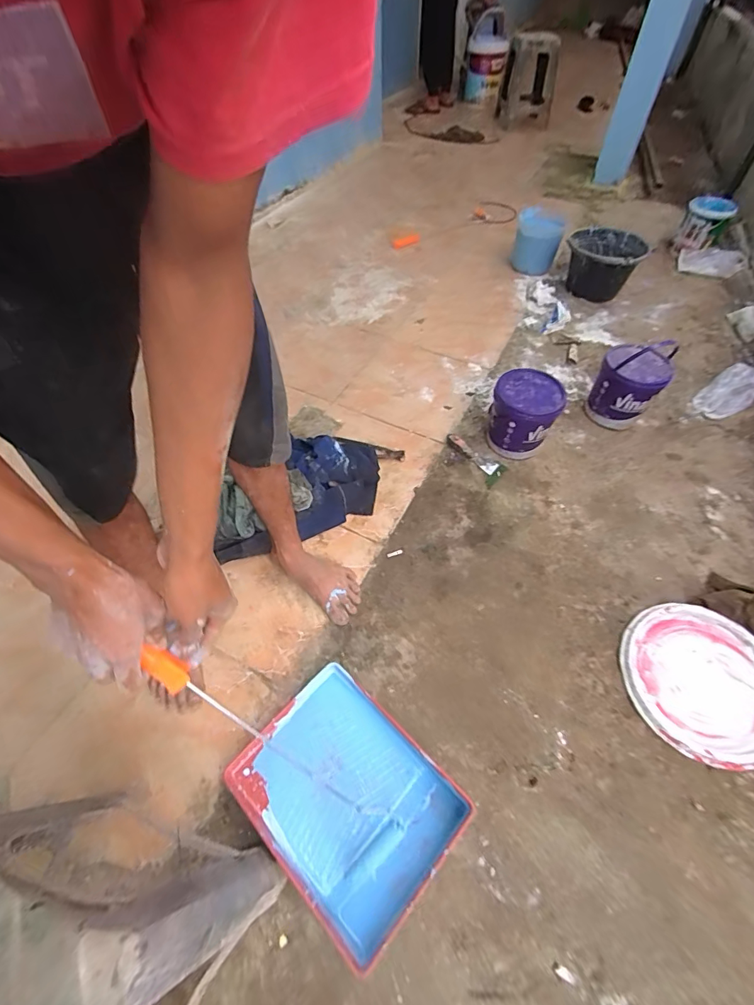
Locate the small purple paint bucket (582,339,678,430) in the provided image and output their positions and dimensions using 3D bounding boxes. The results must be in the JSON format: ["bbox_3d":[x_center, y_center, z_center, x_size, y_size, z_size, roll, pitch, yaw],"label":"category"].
[{"bbox_3d":[0.737,-0.334,1.291,0.181,0.221,0.194,0,54,-1],"label":"small purple paint bucket"}]

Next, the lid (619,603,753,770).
[{"bbox_3d":[0.680,0.370,0.893,0.313,0.043,0.295,0,54,-1],"label":"lid"}]

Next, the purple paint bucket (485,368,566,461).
[{"bbox_3d":[0.407,-0.241,1.235,0.178,0.201,0.165,0,54,-1],"label":"purple paint bucket"}]

